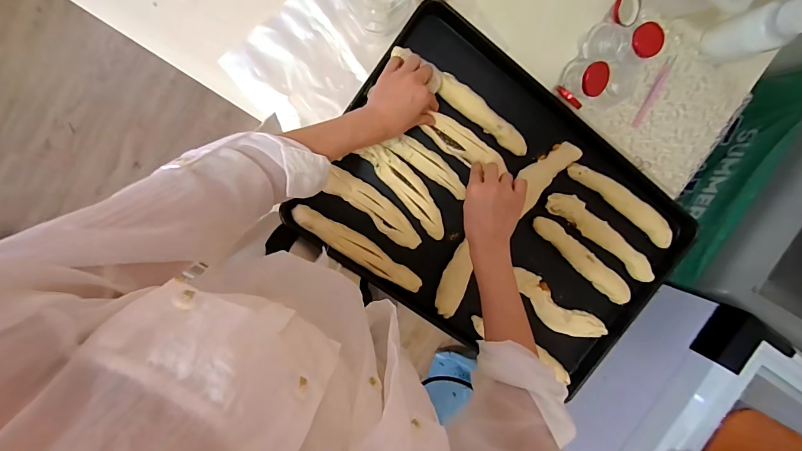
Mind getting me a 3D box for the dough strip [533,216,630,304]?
[{"bbox_3d":[0.311,0.062,0.612,0.220,0.018,0.034,39,92,-11],"label":"dough strip"}]

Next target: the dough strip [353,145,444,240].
[{"bbox_3d":[0.014,-0.055,0.563,0.045,0.015,0.177,-41,101,1],"label":"dough strip"}]

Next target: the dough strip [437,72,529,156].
[{"bbox_3d":[0.130,-0.169,0.562,0.170,0.017,0.034,35,93,-11],"label":"dough strip"}]

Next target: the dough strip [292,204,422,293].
[{"bbox_3d":[-0.066,0.038,0.568,0.226,0.011,0.040,34,93,-11],"label":"dough strip"}]

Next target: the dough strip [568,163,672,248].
[{"bbox_3d":[0.375,-0.034,0.598,0.229,0.021,0.032,32,94,-11],"label":"dough strip"}]

